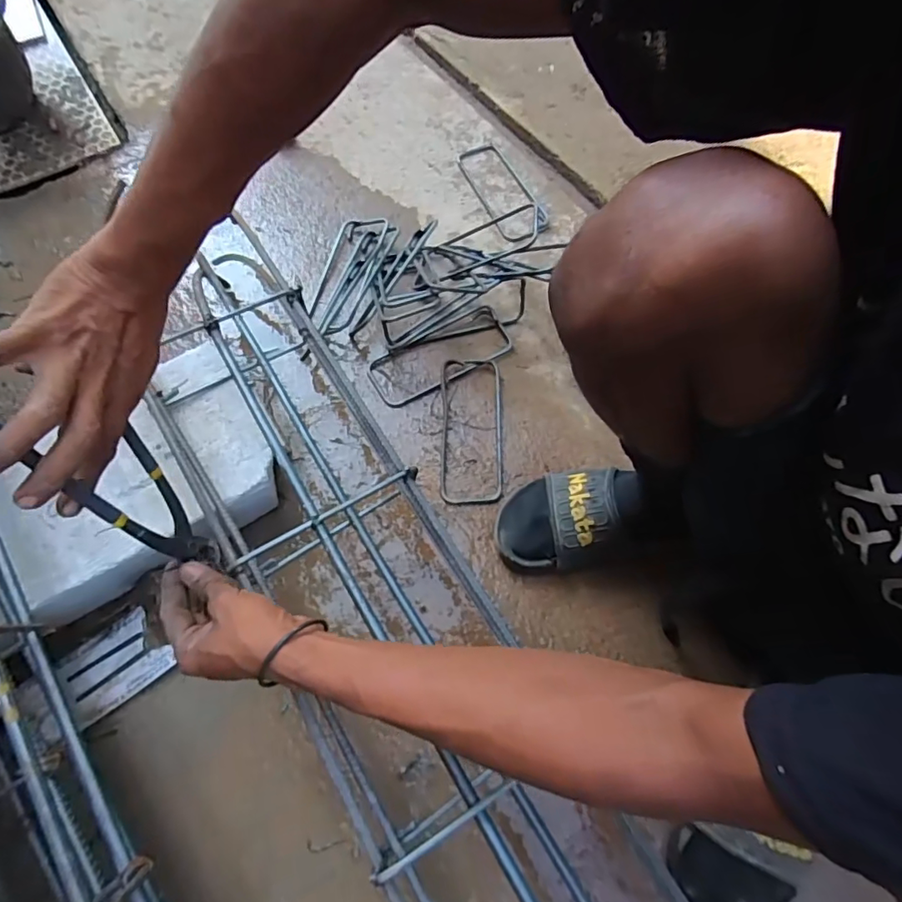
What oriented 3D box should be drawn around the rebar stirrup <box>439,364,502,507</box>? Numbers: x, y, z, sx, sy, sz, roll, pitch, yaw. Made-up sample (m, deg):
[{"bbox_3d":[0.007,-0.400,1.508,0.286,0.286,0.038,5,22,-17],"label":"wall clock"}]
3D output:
[{"bbox_3d":[0.026,-0.028,0.653,0.077,0.010,0.194,0,69,-2],"label":"rebar stirrup"}]

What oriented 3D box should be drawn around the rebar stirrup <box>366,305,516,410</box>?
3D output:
[{"bbox_3d":[-0.013,-0.129,0.691,0.196,0.014,0.081,-28,72,-12],"label":"rebar stirrup"}]

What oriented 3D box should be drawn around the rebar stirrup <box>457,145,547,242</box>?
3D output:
[{"bbox_3d":[0.080,-0.406,0.807,0.082,0.013,0.198,-19,70,-9],"label":"rebar stirrup"}]

